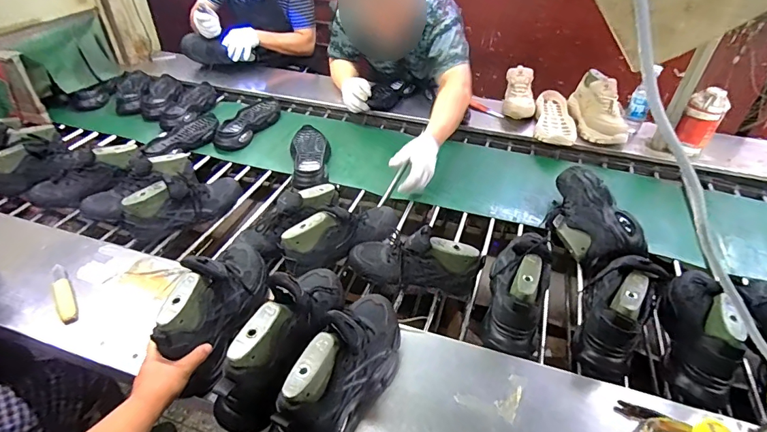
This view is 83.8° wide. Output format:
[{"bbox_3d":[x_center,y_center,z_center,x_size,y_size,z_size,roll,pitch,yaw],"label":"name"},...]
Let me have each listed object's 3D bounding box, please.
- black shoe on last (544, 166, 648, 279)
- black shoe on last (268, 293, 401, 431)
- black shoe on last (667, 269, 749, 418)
[{"bbox_3d":[0.483,0.005,1.018,0.142,0.111,0.296,-10,40,-11],"label":"black shoe on last"},{"bbox_3d":[-0.059,0.222,0.636,0.099,0.168,0.280,19,44,23],"label":"black shoe on last"},{"bbox_3d":[0.585,0.192,0.785,0.096,0.148,0.293,17,43,21],"label":"black shoe on last"}]

